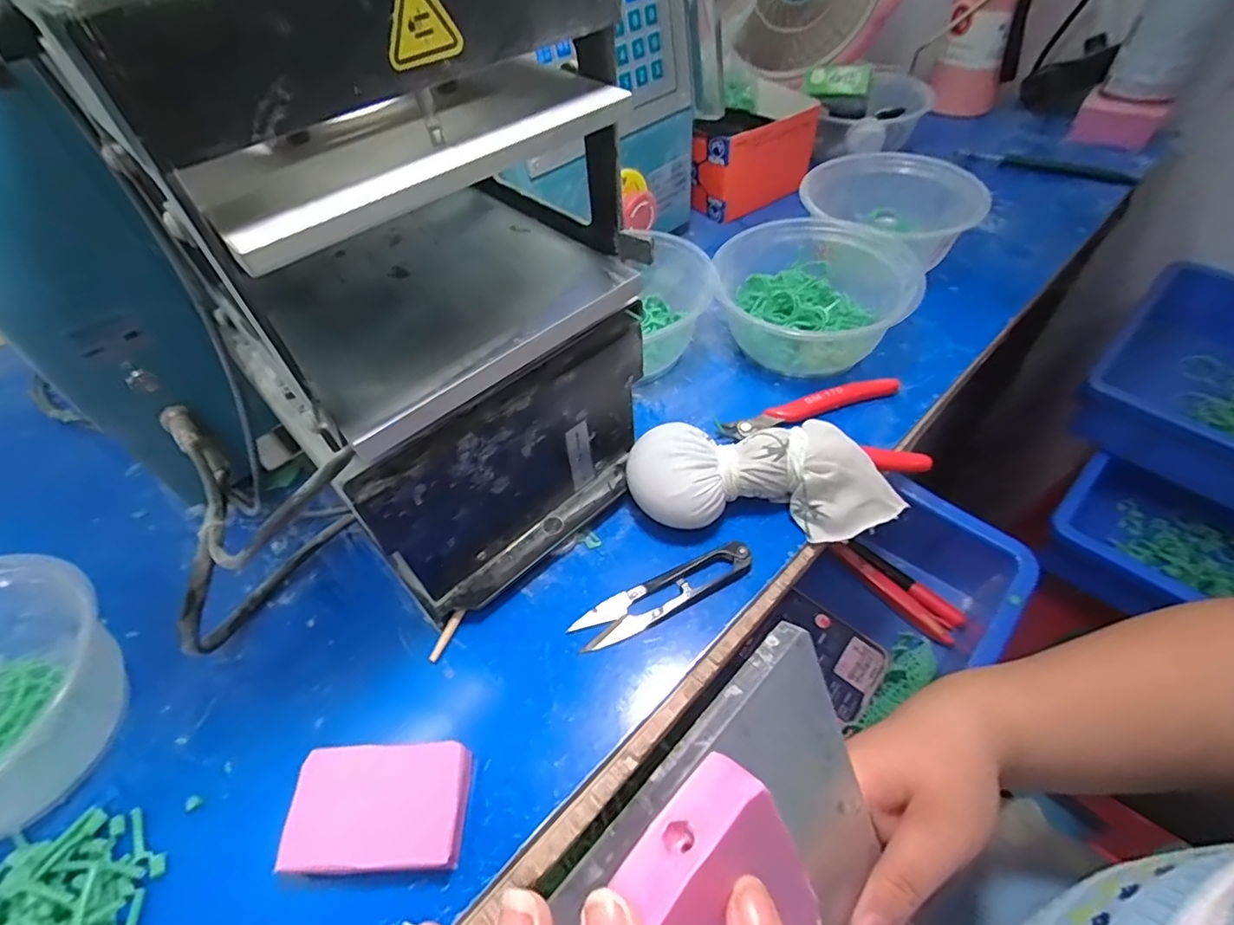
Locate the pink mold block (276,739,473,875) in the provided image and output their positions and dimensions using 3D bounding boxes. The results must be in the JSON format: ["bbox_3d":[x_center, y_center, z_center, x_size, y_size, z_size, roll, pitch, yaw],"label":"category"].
[{"bbox_3d":[-0.100,0.148,0.242,0.071,0.019,0.047,-4,51,2],"label":"pink mold block"}]

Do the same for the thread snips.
[{"bbox_3d":[0.026,0.069,0.300,0.101,0.009,0.024,-23,53,-14],"label":"thread snips"}]

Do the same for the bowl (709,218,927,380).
[{"bbox_3d":[0.139,-0.117,0.407,0.133,0.061,0.119,20,56,19],"label":"bowl"}]

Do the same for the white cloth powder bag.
[{"bbox_3d":[0.083,0.010,0.318,0.147,0.046,0.053,-3,51,2],"label":"white cloth powder bag"}]

